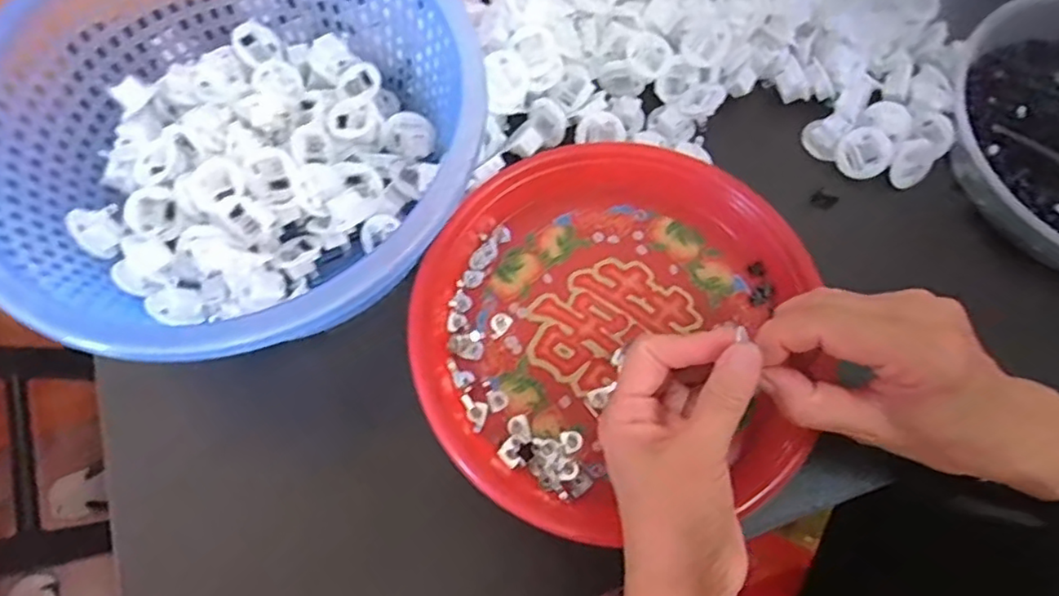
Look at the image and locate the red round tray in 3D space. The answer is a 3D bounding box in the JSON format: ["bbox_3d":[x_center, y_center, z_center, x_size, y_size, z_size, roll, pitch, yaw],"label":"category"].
[{"bbox_3d":[0.051,0.016,0.379,0.233,0.032,0.233,0,69,0],"label":"red round tray"}]

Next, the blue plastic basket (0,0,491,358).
[{"bbox_3d":[-0.164,-0.093,0.372,0.272,0.090,0.266,-38,74,-13],"label":"blue plastic basket"}]

